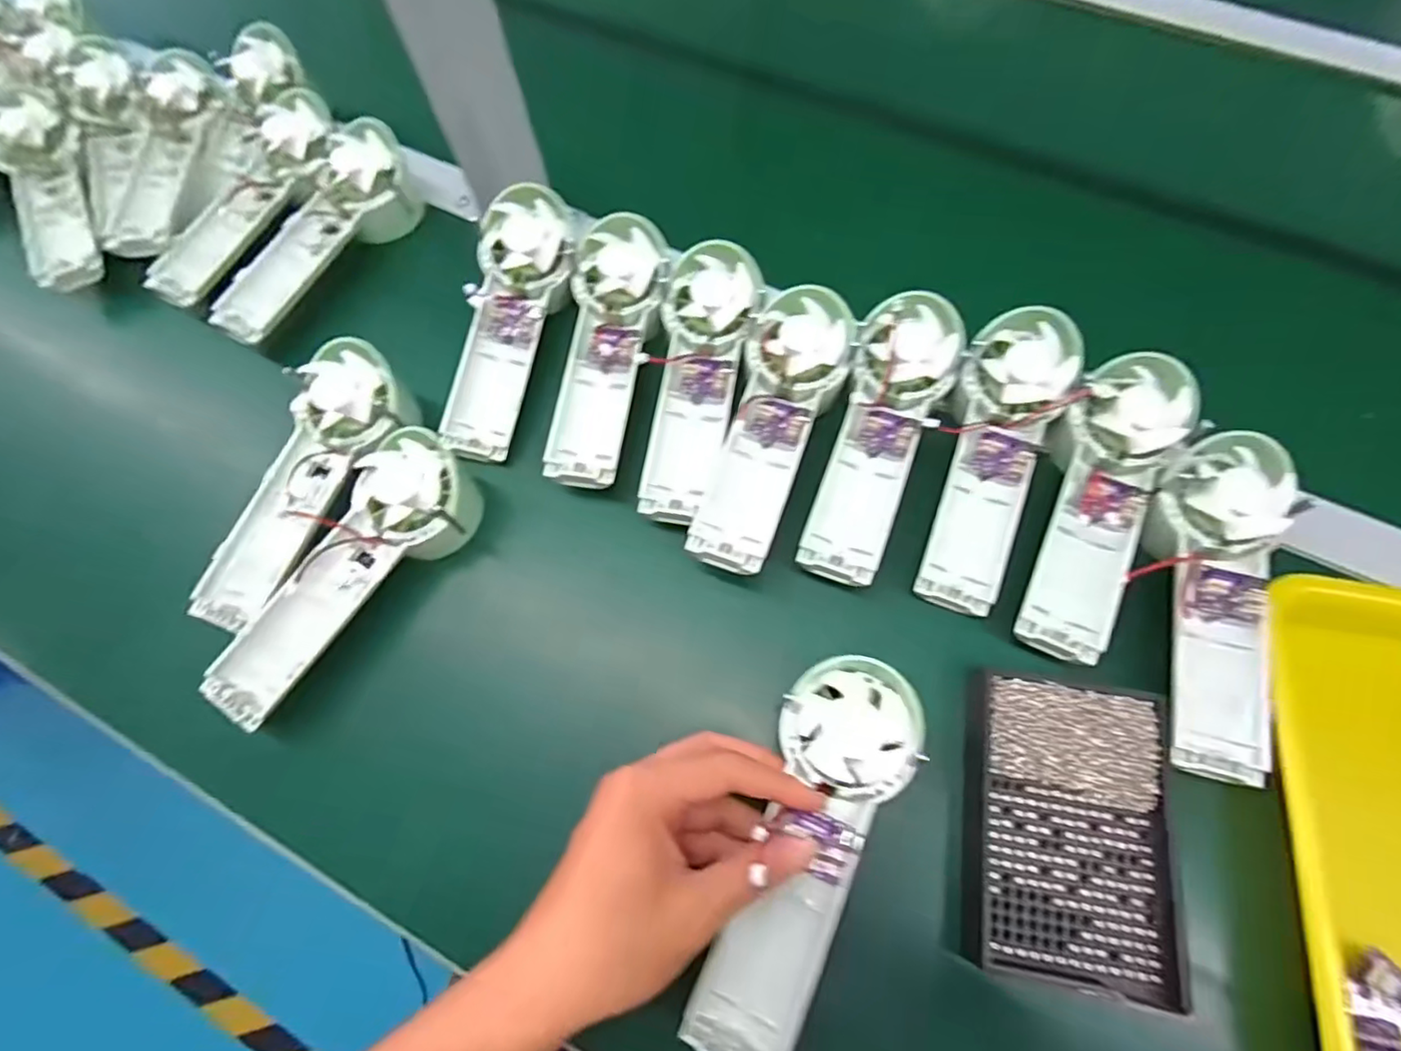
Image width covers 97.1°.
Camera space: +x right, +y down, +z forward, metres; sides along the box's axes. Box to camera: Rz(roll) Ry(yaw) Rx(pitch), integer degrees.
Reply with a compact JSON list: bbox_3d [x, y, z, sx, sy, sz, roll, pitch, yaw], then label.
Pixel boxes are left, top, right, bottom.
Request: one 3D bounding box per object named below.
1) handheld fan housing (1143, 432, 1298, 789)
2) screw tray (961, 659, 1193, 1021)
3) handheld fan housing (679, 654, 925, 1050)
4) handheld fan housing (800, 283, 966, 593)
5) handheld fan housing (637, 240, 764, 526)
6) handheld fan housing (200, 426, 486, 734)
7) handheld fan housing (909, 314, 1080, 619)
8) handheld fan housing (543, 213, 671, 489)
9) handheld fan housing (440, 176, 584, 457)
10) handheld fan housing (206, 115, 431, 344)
[{"bbox_3d":[0.267,0.036,0.316,0.055,0.033,0.174,12,70,7],"label":"handheld fan housing"},{"bbox_3d":[0.177,0.143,0.299,0.091,0.016,0.135,10,70,6],"label":"screw tray"},{"bbox_3d":[0.050,0.147,0.282,0.061,0.022,0.176,22,75,10],"label":"handheld fan housing"},{"bbox_3d":[0.102,-0.052,0.357,0.056,0.039,0.173,22,71,10],"label":"handheld fan housing"},{"bbox_3d":[-0.001,-0.087,0.377,0.061,0.042,0.176,7,70,5],"label":"handheld fan housing"},{"bbox_3d":[-0.198,0.024,0.346,0.062,0.036,0.175,38,75,15],"label":"handheld fan housing"},{"bbox_3d":[0.168,-0.038,0.355,0.057,0.026,0.174,18,84,8],"label":"handheld fan housing"},{"bbox_3d":[-0.060,-0.110,0.384,0.060,0.034,0.173,8,70,5],"label":"handheld fan housing"},{"bbox_3d":[-0.125,-0.131,0.402,0.062,0.028,0.177,13,86,7],"label":"handheld fan housing"},{"bbox_3d":[-0.268,-0.201,0.433,0.054,0.047,0.175,27,72,11],"label":"handheld fan housing"}]

